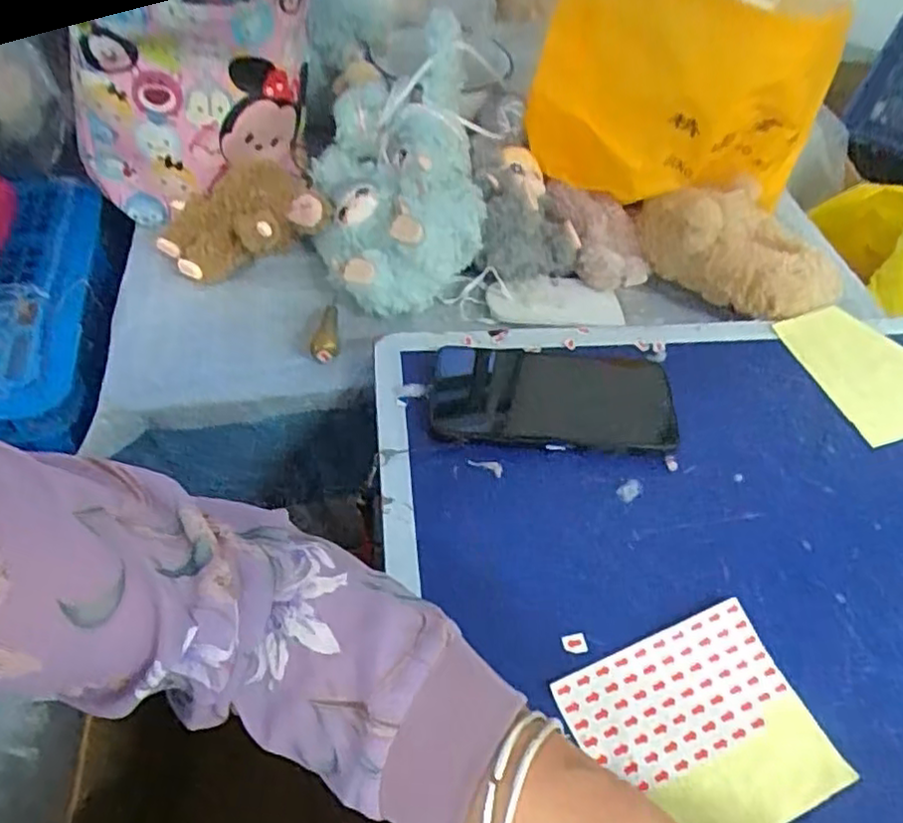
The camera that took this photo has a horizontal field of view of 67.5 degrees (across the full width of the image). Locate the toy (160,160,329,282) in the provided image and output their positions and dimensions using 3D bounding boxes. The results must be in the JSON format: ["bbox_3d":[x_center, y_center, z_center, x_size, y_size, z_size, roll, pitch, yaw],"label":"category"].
[{"bbox_3d":[-0.172,-0.155,0.566,0.133,0.063,0.085,-17,55,-16],"label":"toy"}]

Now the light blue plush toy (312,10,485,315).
[{"bbox_3d":[-0.049,-0.215,0.568,0.134,0.149,0.228,-6,52,-8],"label":"light blue plush toy"}]

